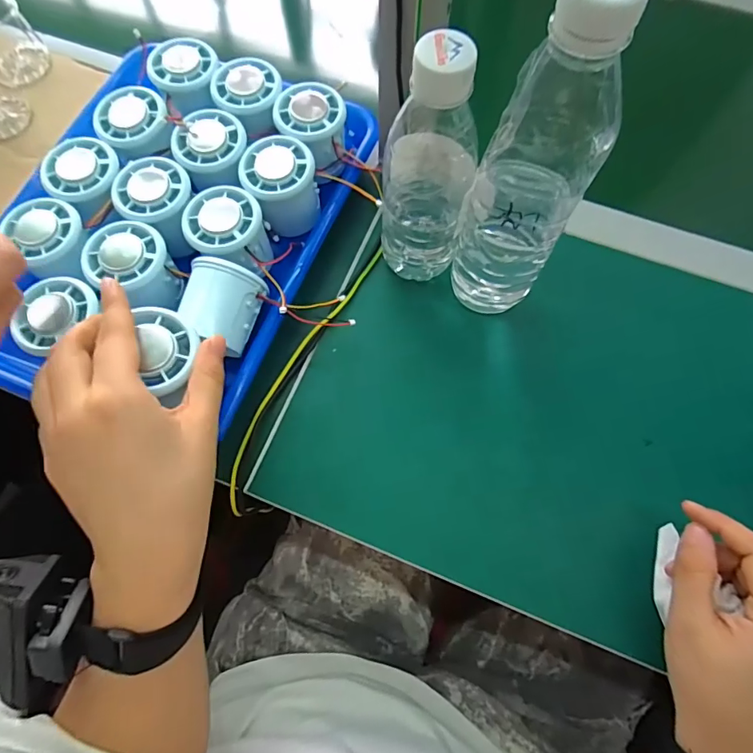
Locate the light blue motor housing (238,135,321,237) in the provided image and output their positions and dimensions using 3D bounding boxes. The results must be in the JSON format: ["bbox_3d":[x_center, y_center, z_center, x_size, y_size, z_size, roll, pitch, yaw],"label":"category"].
[{"bbox_3d":[-0.075,-0.153,0.375,0.053,0.053,0.054,0,73,0],"label":"light blue motor housing"}]

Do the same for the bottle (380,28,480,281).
[{"bbox_3d":[0.033,-0.134,0.315,0.061,0.177,0.055,14,73,4],"label":"bottle"}]

